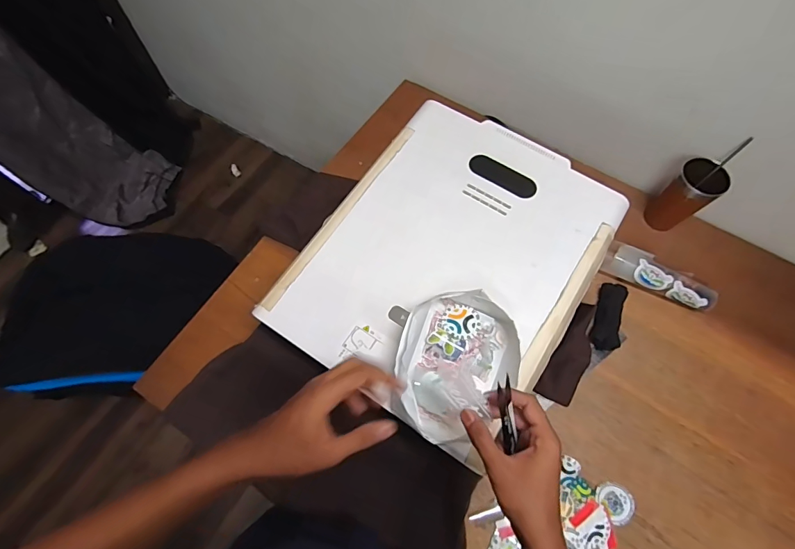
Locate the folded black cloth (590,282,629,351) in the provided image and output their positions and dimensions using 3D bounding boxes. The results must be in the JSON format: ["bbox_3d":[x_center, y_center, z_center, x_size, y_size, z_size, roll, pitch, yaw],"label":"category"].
[{"bbox_3d":[0.394,0.078,0.766,0.048,0.014,0.128,19,69,8],"label":"folded black cloth"}]

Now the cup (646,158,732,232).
[{"bbox_3d":[0.551,-0.148,0.794,0.080,0.134,0.077,0,67,0],"label":"cup"}]

